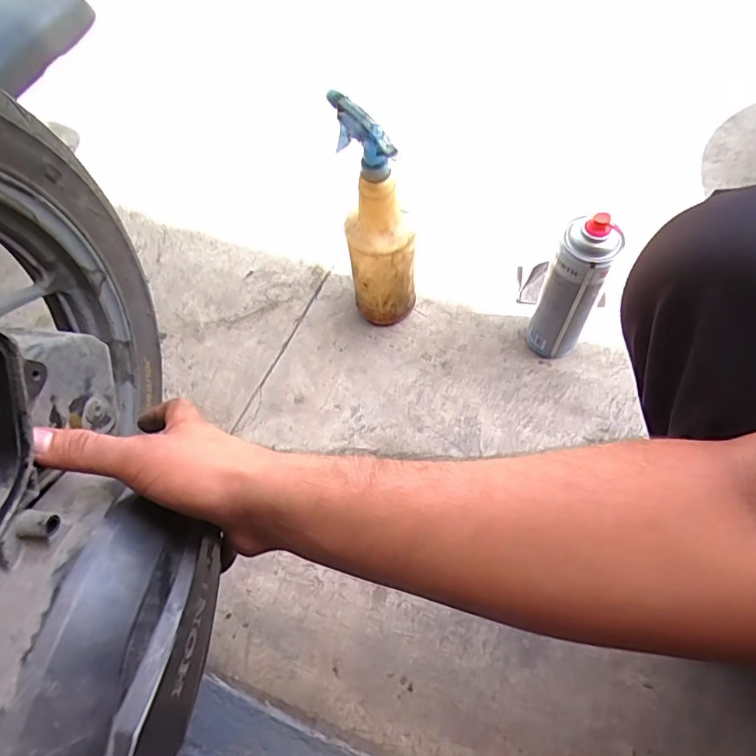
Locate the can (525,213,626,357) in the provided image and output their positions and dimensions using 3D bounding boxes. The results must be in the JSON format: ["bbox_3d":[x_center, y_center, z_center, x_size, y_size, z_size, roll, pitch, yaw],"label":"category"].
[{"bbox_3d":[0.217,-0.095,0.593,0.064,0.222,0.054,32,68,17],"label":"can"}]

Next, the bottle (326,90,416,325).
[{"bbox_3d":[0.003,-0.168,0.609,0.080,0.300,0.071,-4,63,0],"label":"bottle"}]

